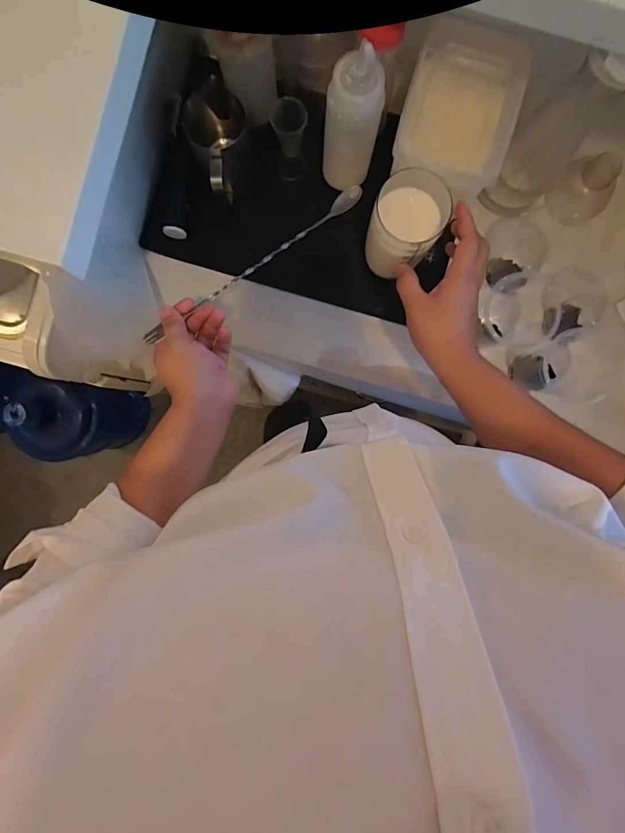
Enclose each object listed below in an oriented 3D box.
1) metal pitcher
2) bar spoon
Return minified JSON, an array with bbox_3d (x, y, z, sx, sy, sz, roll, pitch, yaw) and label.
[{"bbox_3d":[-0.120,-0.356,0.552,0.075,0.101,0.134,-12,91,0],"label":"metal pitcher"},{"bbox_3d":[-0.066,-0.185,0.495,0.312,0.016,0.018,-37,91,-6],"label":"bar spoon"}]

